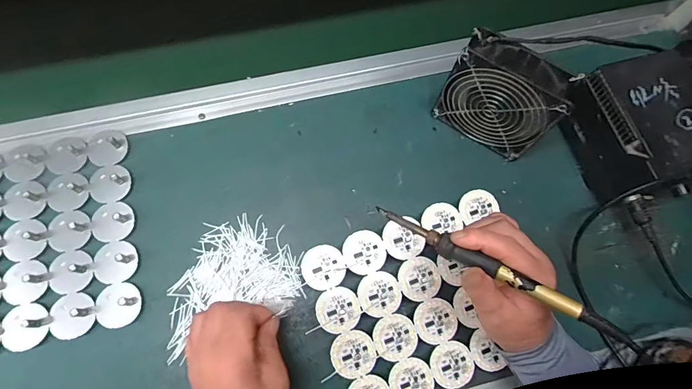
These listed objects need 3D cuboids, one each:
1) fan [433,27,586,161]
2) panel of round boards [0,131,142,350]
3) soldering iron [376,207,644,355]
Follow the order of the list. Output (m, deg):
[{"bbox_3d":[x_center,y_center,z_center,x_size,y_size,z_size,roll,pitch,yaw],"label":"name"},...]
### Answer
[{"bbox_3d":[0.167,-0.103,0.417,0.115,0.118,0.044,34,75,8],"label":"fan"},{"bbox_3d":[-0.319,0.044,0.407,0.170,0.012,0.214,-12,74,-6],"label":"panel of round boards"},{"bbox_3d":[0.115,0.060,0.307,0.213,0.015,0.015,27,73,27],"label":"soldering iron"}]

